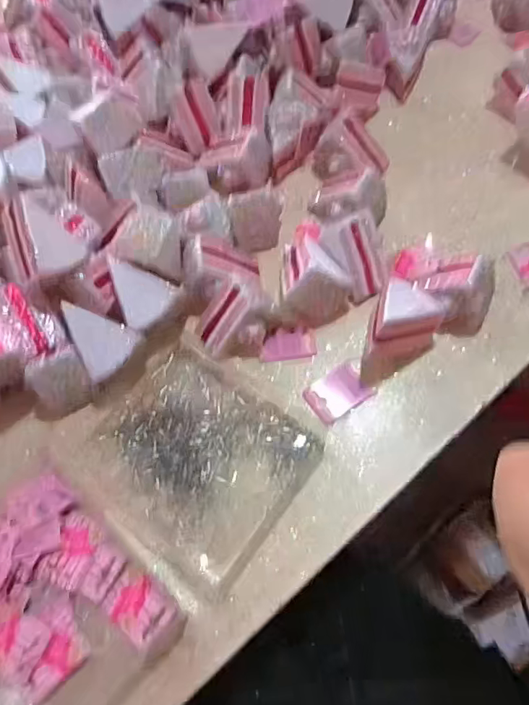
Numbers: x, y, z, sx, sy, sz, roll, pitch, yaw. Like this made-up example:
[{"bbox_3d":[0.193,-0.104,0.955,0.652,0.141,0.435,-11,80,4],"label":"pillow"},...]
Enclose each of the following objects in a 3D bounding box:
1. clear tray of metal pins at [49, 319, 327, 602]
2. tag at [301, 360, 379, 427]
[{"bbox_3d":[-0.072,0.095,0.498,0.210,0.015,0.194,37,74,20],"label":"clear tray of metal pins"},{"bbox_3d":[0.077,0.039,0.517,0.067,0.004,0.047,-33,65,-14],"label":"tag"}]

